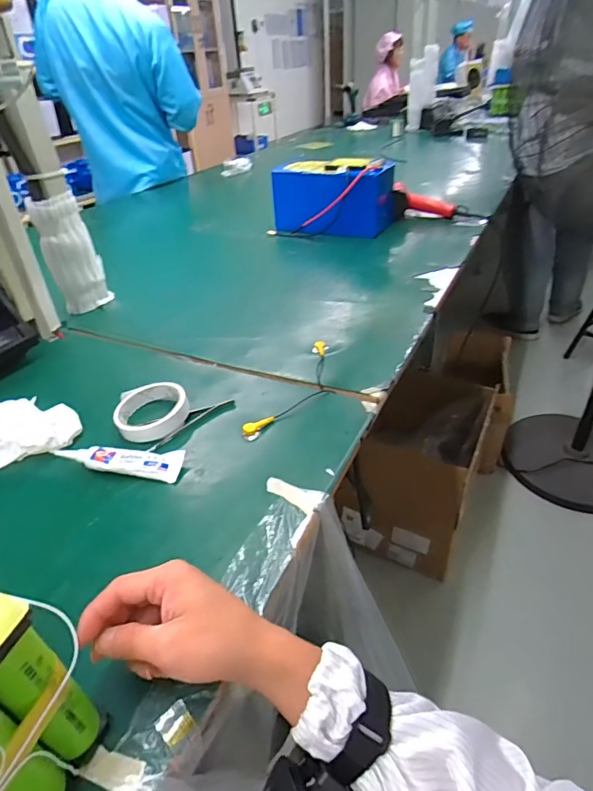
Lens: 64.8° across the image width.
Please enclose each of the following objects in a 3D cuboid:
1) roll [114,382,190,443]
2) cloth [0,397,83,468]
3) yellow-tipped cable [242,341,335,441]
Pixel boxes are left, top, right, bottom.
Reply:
[{"bbox_3d":[-0.184,0.014,0.594,0.088,0.027,0.085,-3,37,2],"label":"roll"},{"bbox_3d":[-0.336,0.035,0.585,0.124,0.039,0.111,-8,37,-4],"label":"cloth"},{"bbox_3d":[0.011,-0.010,0.623,0.069,0.012,0.223,14,41,23],"label":"yellow-tipped cable"}]

